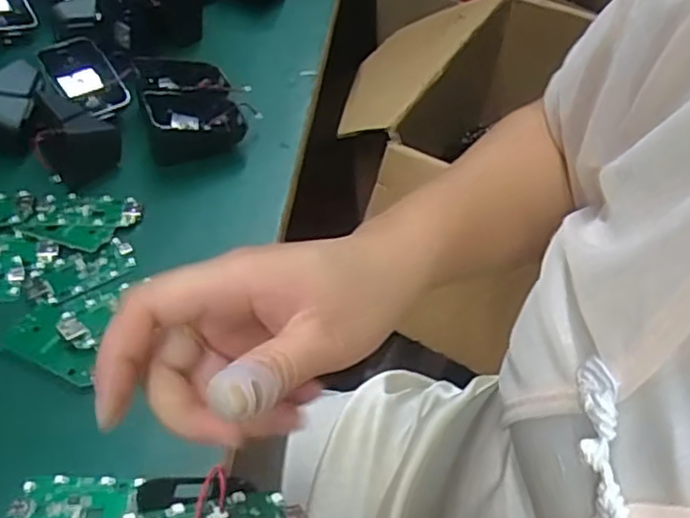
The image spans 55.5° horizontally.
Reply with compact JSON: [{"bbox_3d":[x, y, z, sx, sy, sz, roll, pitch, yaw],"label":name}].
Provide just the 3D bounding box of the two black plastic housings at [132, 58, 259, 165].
[{"bbox_3d":[-0.110,-0.115,0.490,0.081,0.037,0.100,-12,50,-16],"label":"two black plastic housings"}]

